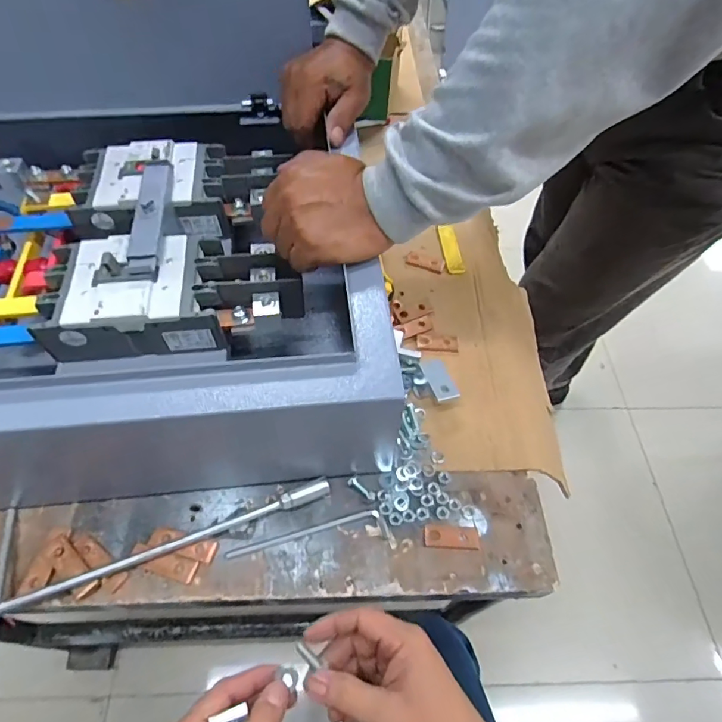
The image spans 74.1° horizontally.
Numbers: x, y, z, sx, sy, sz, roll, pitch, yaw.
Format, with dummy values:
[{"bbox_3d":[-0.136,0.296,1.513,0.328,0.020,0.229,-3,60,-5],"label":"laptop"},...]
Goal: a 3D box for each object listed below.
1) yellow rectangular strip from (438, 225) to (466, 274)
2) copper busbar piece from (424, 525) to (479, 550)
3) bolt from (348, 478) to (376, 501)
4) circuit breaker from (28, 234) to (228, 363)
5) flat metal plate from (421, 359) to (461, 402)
[{"bbox_3d":[0.119,-0.145,0.625,0.023,0.006,0.081,-3,57,-4],"label":"yellow rectangular strip"},{"bbox_3d":[0.082,0.159,0.434,0.048,0.004,0.020,3,57,0],"label":"copper busbar piece"},{"bbox_3d":[0.001,0.122,0.457,0.031,0.004,0.008,32,62,18],"label":"bolt"},{"bbox_3d":[-0.218,-0.064,0.464,0.159,0.062,0.113,-6,57,-5],"label":"circuit breaker"},{"bbox_3d":[0.082,0.019,0.495,0.025,0.005,0.048,-17,59,-9],"label":"flat metal plate"}]

